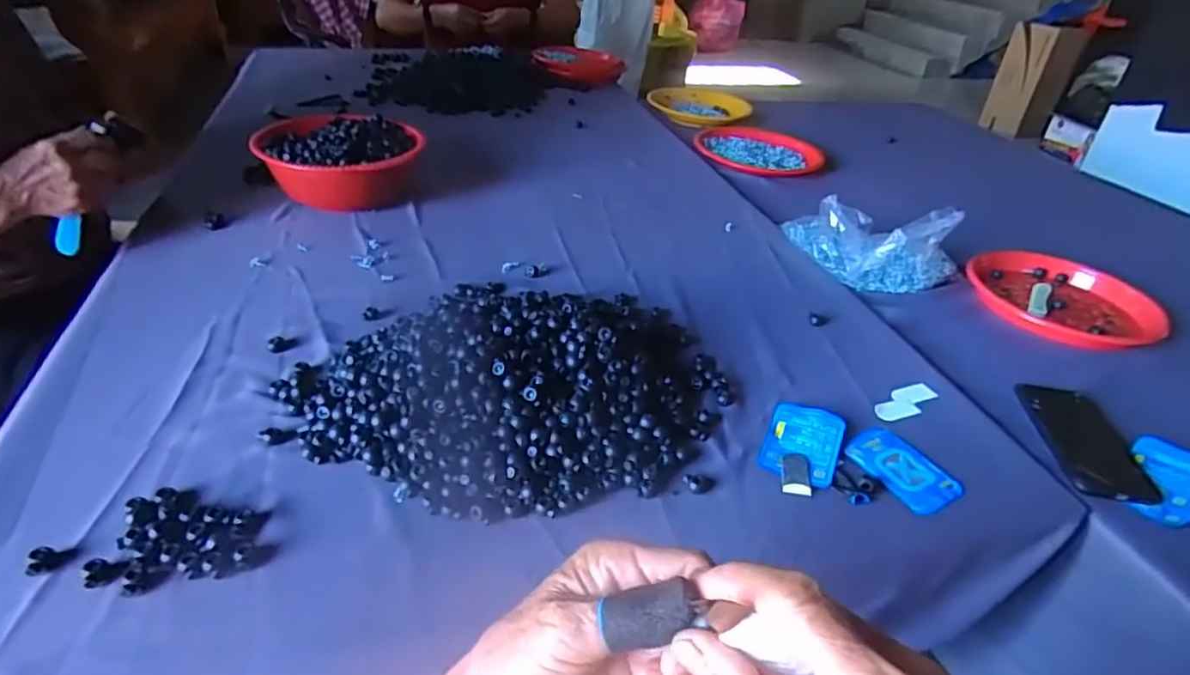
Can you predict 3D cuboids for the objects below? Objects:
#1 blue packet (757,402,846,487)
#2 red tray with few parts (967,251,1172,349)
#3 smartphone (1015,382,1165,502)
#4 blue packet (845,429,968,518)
[{"bbox_3d":[0.198,0.097,0.611,0.068,0.016,0.096,17,36,17],"label":"blue packet"},{"bbox_3d":[0.636,-0.056,0.885,0.189,0.039,0.233,-19,41,-31],"label":"red tray with few parts"},{"bbox_3d":[0.491,0.101,0.652,0.086,0.009,0.161,8,35,5],"label":"smartphone"},{"bbox_3d":[0.282,0.121,0.599,0.070,0.005,0.098,-16,40,-27],"label":"blue packet"}]

